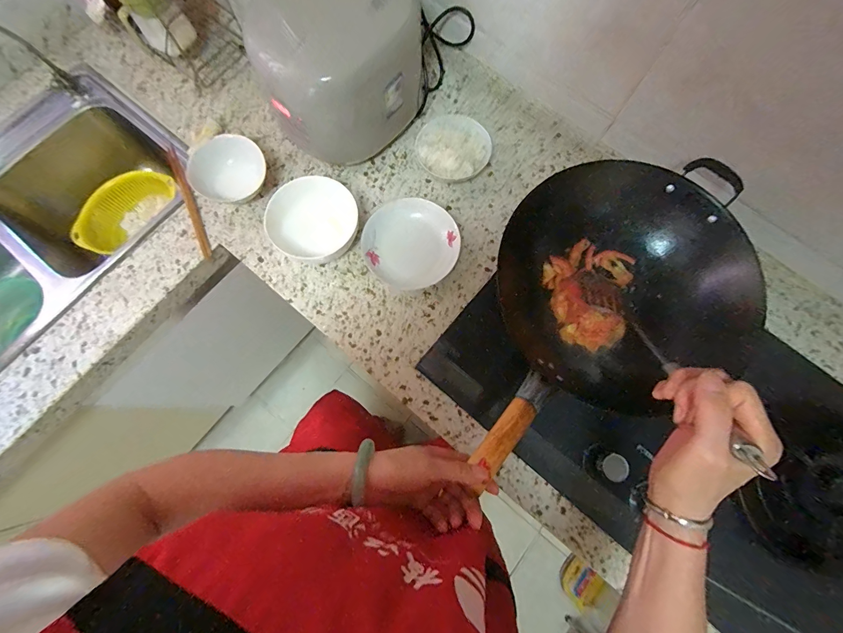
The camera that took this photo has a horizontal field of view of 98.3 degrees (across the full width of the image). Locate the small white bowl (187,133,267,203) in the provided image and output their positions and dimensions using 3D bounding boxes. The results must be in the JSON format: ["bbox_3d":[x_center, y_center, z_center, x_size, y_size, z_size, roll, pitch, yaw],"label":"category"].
[{"bbox_3d":[-0.355,-0.267,0.671,0.135,0.062,0.106,-27,80,-6],"label":"small white bowl"}]

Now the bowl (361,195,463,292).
[{"bbox_3d":[-0.017,-0.128,0.648,0.171,0.044,0.156,-8,79,-3],"label":"bowl"}]

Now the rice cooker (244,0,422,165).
[{"bbox_3d":[-0.134,-0.425,0.634,0.263,0.208,0.213,-32,81,-7],"label":"rice cooker"}]

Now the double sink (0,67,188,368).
[{"bbox_3d":[-0.819,-0.089,0.754,0.354,0.215,0.798,39,80,7],"label":"double sink"}]

